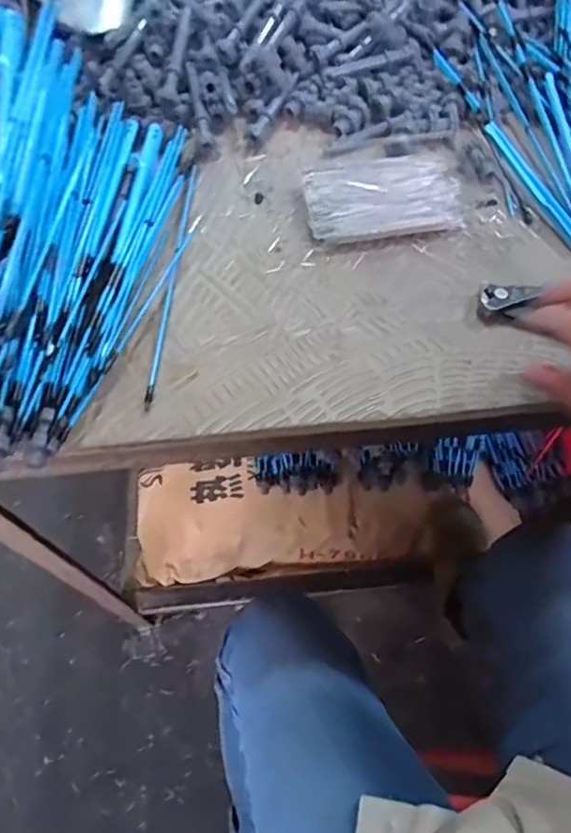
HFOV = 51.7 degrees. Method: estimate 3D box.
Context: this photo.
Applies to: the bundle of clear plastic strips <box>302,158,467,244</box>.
[{"bbox_3d":[0.083,-0.190,0.502,0.129,0.009,0.087,-7,61,-2],"label":"bundle of clear plastic strips"}]

